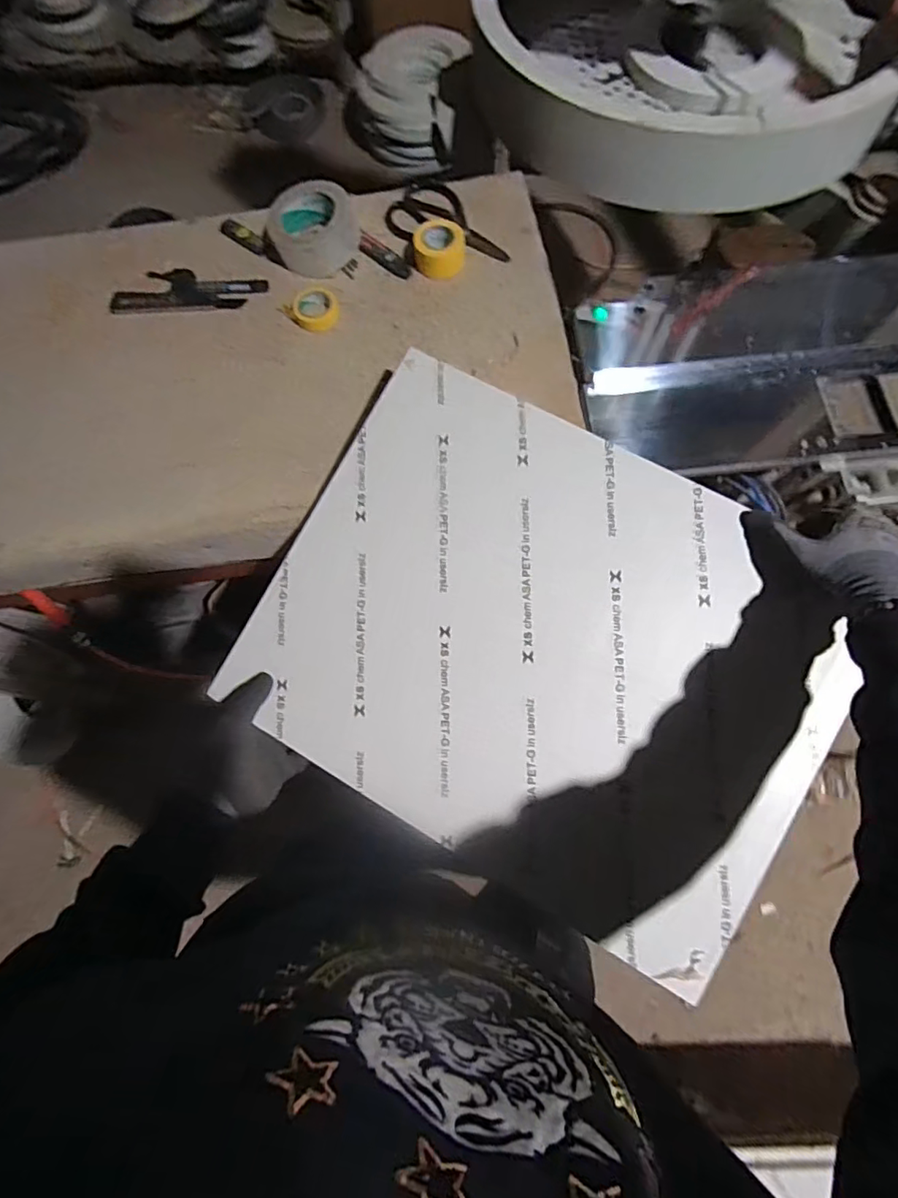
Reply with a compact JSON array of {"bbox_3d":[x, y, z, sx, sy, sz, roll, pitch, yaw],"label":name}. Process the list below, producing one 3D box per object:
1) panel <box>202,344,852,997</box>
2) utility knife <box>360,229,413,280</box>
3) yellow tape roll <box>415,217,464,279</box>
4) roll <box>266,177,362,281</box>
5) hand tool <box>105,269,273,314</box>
[{"bbox_3d":[0.093,0.050,0.551,0.556,0.012,0.436,29,87,9],"label":"panel"},{"bbox_3d":[-0.089,-0.472,0.744,0.094,0.011,0.030,40,79,12],"label":"utility knife"},{"bbox_3d":[-0.012,-0.465,0.718,0.067,0.034,0.071,1,70,-4],"label":"yellow tape roll"},{"bbox_3d":[-0.185,-0.502,0.728,0.118,0.048,0.109,1,70,-4],"label":"roll"},{"bbox_3d":[-0.349,-0.423,0.730,0.201,0.022,0.068,-6,74,0],"label":"hand tool"}]

